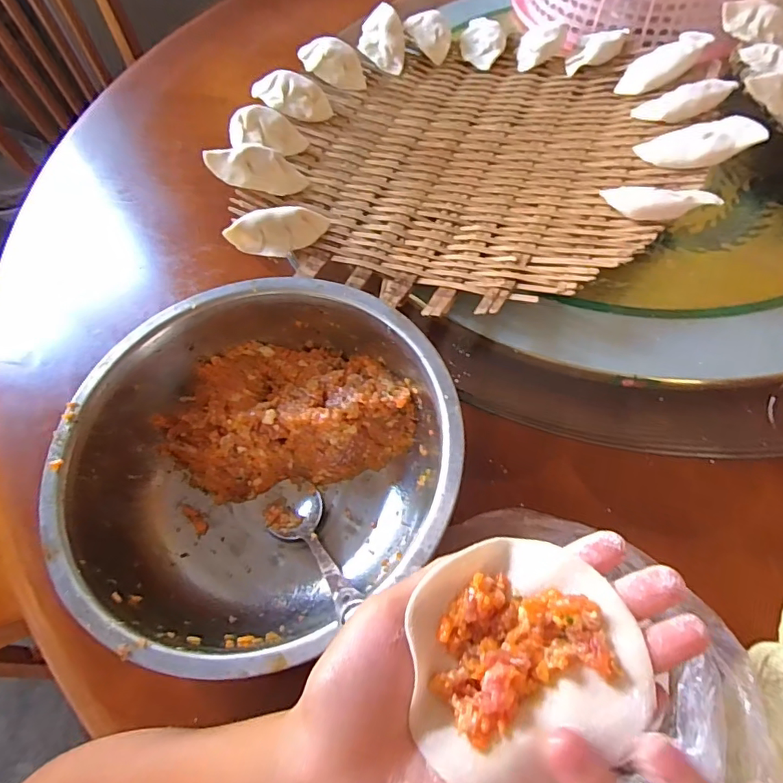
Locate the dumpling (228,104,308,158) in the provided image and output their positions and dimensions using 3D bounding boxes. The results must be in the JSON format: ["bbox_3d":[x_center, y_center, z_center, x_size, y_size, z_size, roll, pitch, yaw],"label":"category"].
[{"bbox_3d":[-0.110,-0.227,0.439,0.066,0.027,0.030,17,63,13],"label":"dumpling"}]

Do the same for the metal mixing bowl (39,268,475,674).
[{"bbox_3d":[-0.075,0.047,0.323,0.220,0.086,0.220,-2,60,3],"label":"metal mixing bowl"}]

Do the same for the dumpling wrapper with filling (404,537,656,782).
[{"bbox_3d":[0.044,0.092,0.178,0.077,0.015,0.074,-2,60,3],"label":"dumpling wrapper with filling"}]

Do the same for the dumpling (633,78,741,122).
[{"bbox_3d":[0.237,-0.235,0.411,0.072,0.018,0.027,-1,57,32],"label":"dumpling"}]

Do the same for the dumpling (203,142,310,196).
[{"bbox_3d":[-0.110,-0.181,0.410,0.080,0.018,0.033,10,60,-12],"label":"dumpling"}]

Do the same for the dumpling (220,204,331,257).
[{"bbox_3d":[-0.085,-0.123,0.384,0.074,0.022,0.033,-28,62,-12],"label":"dumpling"}]

